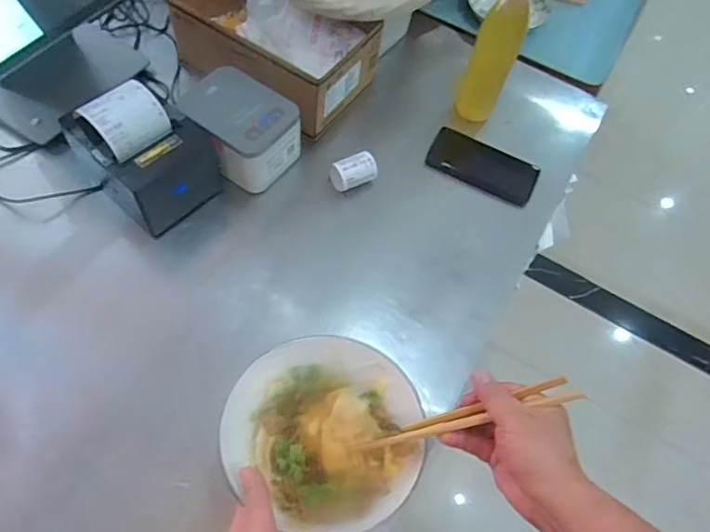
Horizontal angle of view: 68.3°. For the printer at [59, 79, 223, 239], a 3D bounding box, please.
[{"bbox_3d":[-0.273,-0.149,0.678,0.157,0.136,0.125,40,64,17],"label":"printer"}]

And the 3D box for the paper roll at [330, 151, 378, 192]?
[{"bbox_3d":[-0.001,-0.130,0.742,0.062,0.044,0.041,-20,64,-16],"label":"paper roll"}]

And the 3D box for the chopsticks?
[{"bbox_3d":[0.102,0.139,0.479,0.206,0.018,0.022,-17,61,4],"label":"chopsticks"}]

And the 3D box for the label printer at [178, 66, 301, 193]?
[{"bbox_3d":[-0.161,-0.185,0.733,0.149,0.095,0.117,38,64,14],"label":"label printer"}]

